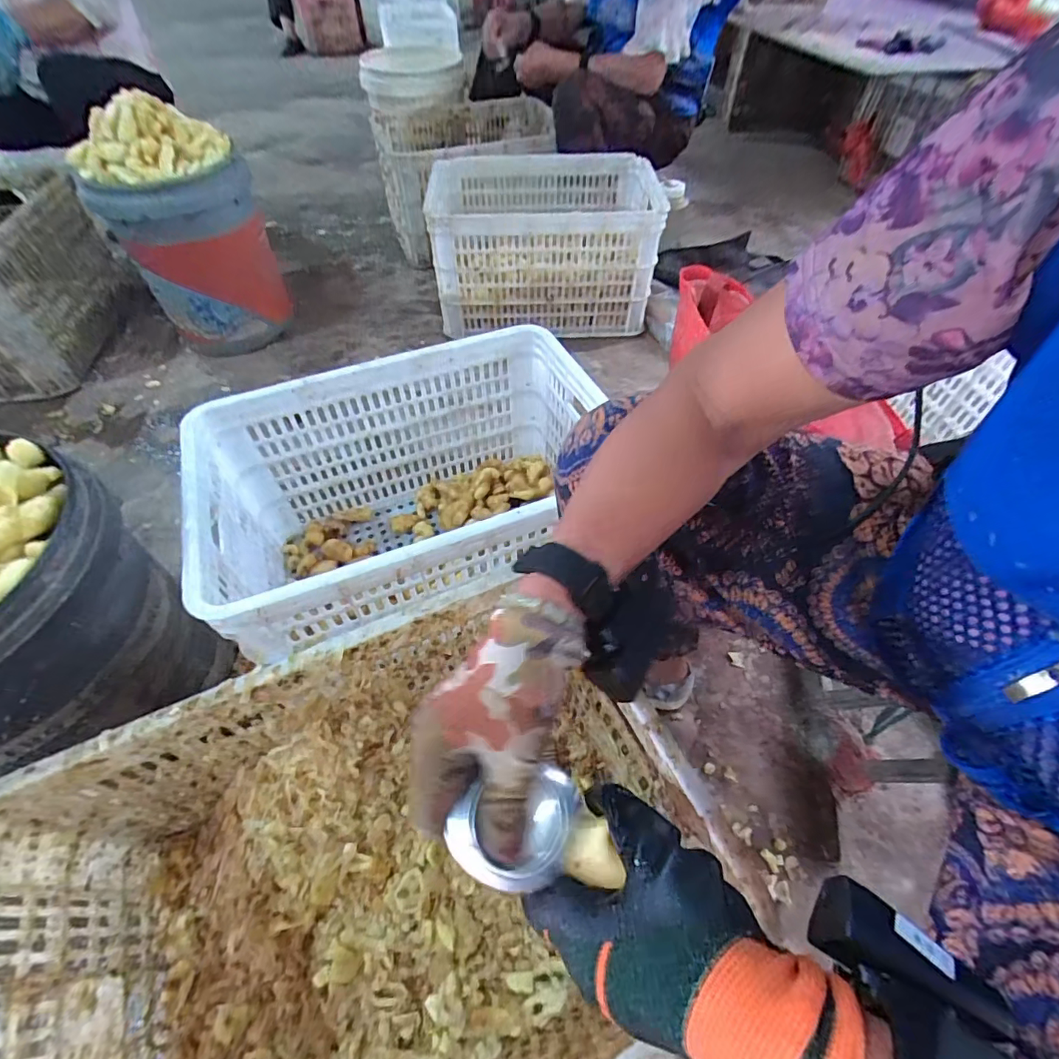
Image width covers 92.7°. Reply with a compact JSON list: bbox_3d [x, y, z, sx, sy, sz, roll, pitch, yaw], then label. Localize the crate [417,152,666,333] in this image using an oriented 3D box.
[{"bbox_3d":[0.043,-0.714,1.255,0.538,0.273,0.394,-5,52,1],"label":"crate"}]

